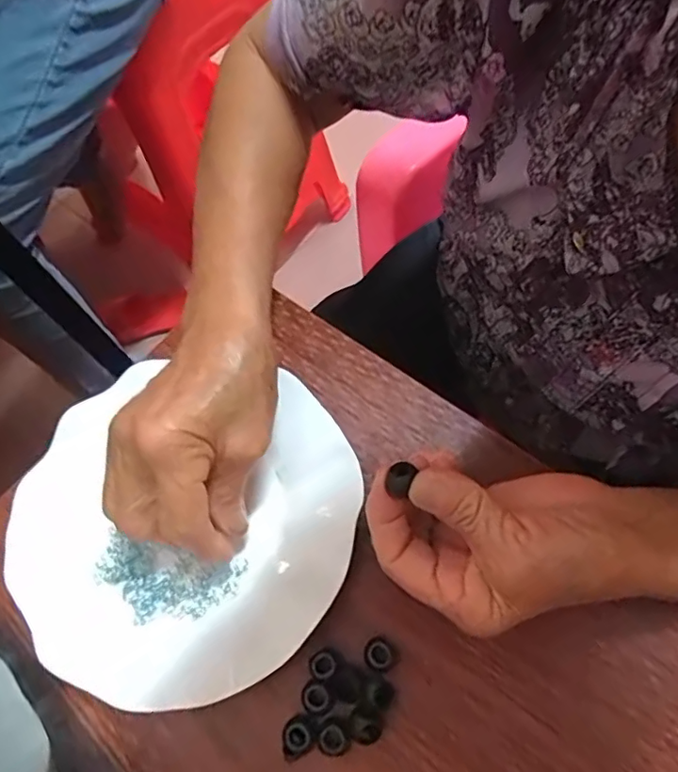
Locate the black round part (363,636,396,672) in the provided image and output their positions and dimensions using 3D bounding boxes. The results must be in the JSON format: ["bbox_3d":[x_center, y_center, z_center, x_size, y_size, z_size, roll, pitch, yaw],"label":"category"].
[{"bbox_3d":[0.020,0.132,0.271,0.015,0.011,0.015,-3,63,5],"label":"black round part"}]

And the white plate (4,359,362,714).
[{"bbox_3d":[-0.086,0.072,0.297,0.181,0.030,0.168,0,62,1],"label":"white plate"}]

